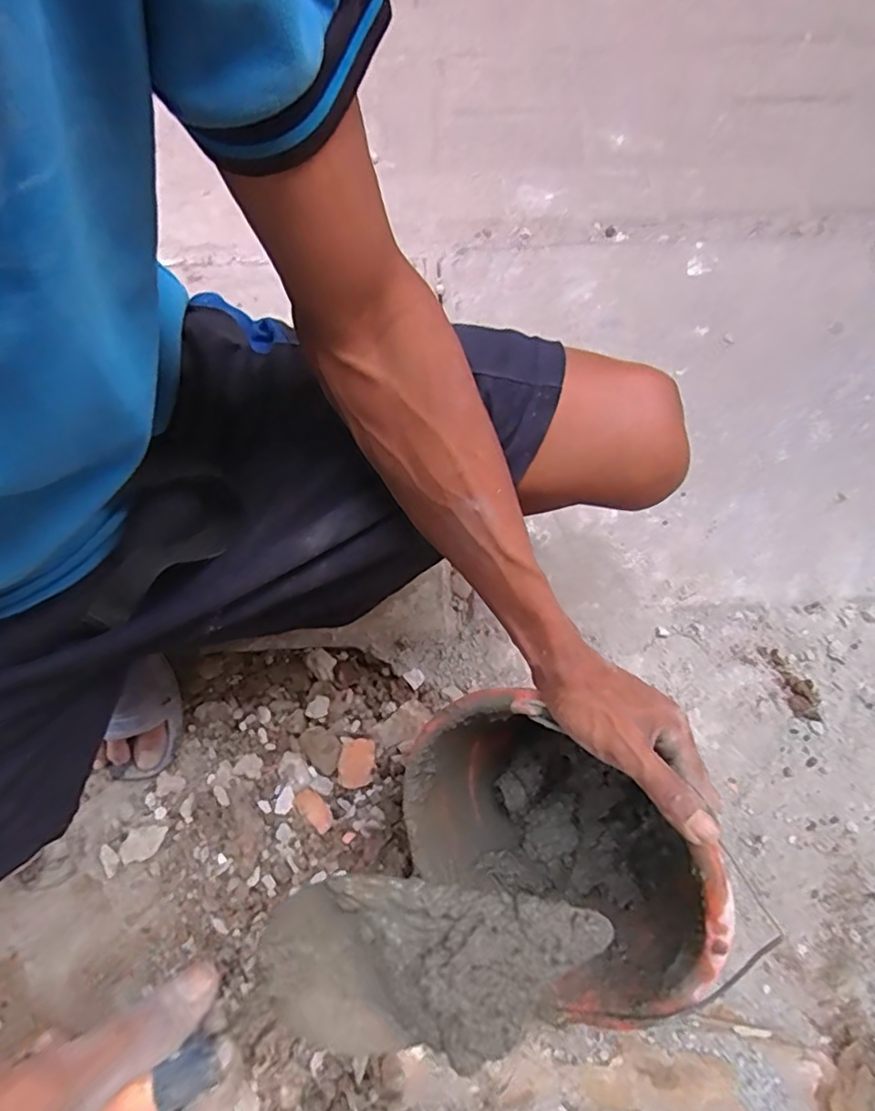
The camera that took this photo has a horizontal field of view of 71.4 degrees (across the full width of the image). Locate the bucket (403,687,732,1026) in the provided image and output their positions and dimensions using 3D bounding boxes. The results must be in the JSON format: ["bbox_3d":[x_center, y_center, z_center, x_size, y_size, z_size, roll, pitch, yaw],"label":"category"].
[{"bbox_3d":[0.107,0.209,0.495,0.240,0.213,0.146,48,35,18],"label":"bucket"}]

